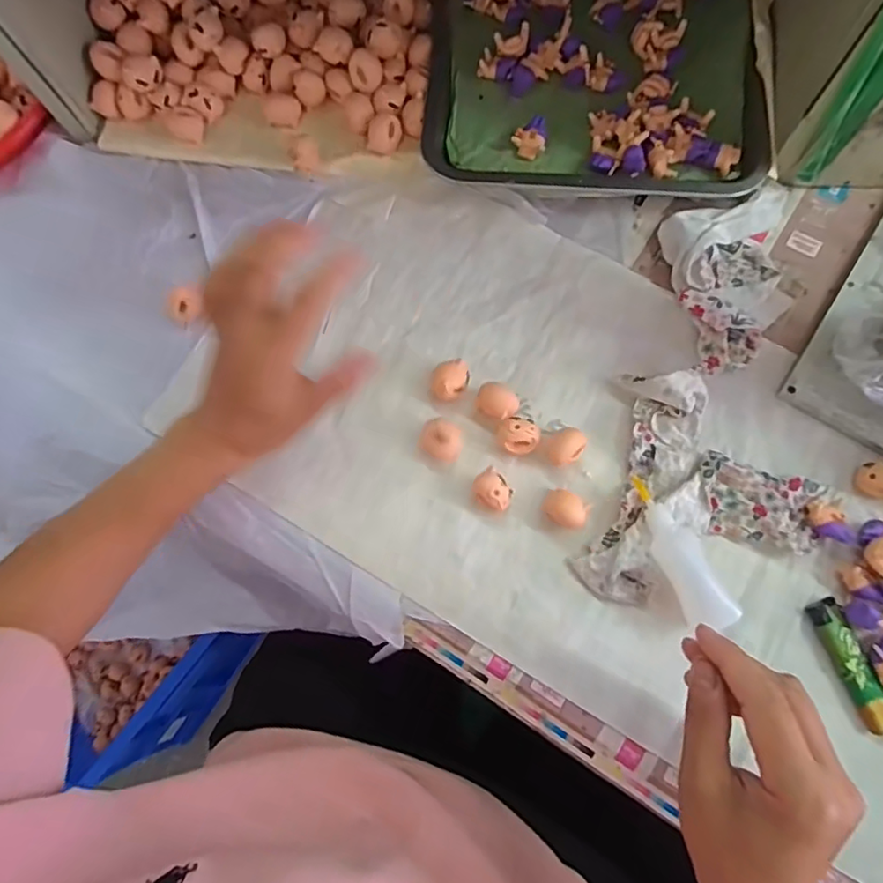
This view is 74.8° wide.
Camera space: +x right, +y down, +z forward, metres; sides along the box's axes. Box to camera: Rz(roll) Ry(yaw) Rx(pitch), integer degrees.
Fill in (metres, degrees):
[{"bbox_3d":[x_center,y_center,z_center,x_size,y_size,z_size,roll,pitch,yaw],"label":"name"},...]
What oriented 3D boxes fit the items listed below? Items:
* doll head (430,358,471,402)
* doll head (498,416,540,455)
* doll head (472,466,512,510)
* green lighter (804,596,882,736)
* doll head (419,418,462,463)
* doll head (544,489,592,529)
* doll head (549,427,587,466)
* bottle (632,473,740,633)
[{"bbox_3d":[0.005,-0.043,0.424,0.025,0.025,0.030,41,82,10],"label":"doll head"},{"bbox_3d":[0.054,-0.003,0.409,0.028,0.022,0.023,19,79,7],"label":"doll head"},{"bbox_3d":[0.035,0.036,0.401,0.028,0.026,0.021,44,83,11],"label":"doll head"},{"bbox_3d":[0.259,0.141,0.364,0.019,0.011,0.080,-20,77,-2],"label":"green lighter"},{"bbox_3d":[0.000,0.001,0.413,0.030,0.024,0.028,-1,77,2],"label":"doll head"},{"bbox_3d":[0.084,0.047,0.396,0.029,0.021,0.022,41,82,10],"label":"doll head"},{"bbox_3d":[0.087,0.006,0.406,0.021,0.023,0.026,28,80,8],"label":"doll head"},{"bbox_3d":[0.149,0.070,0.369,0.024,0.021,0.100,-21,67,-6],"label":"bottle"}]

